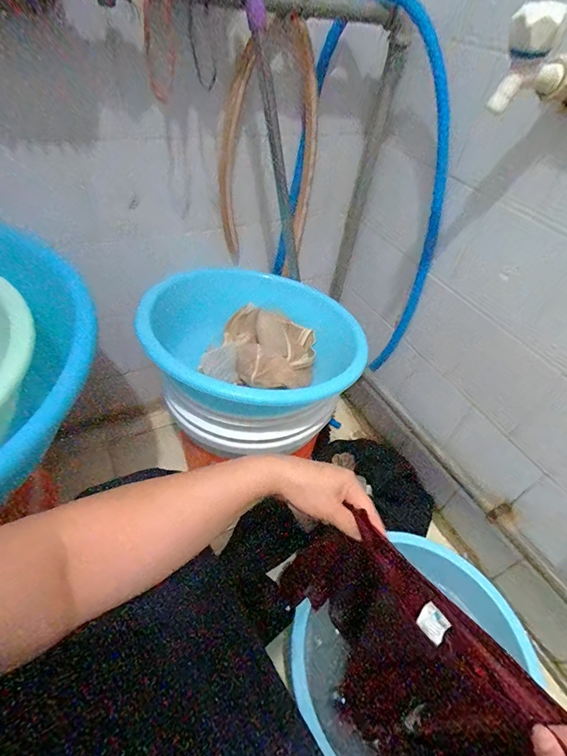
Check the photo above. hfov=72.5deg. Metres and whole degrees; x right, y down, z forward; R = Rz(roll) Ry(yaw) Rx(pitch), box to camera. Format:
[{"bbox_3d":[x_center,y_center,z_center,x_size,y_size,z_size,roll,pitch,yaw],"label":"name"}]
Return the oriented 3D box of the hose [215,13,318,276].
[{"bbox_3d":[-0.027,-0.365,0.677,0.177,0.377,0.050,-7,47,-13],"label":"hose"}]

